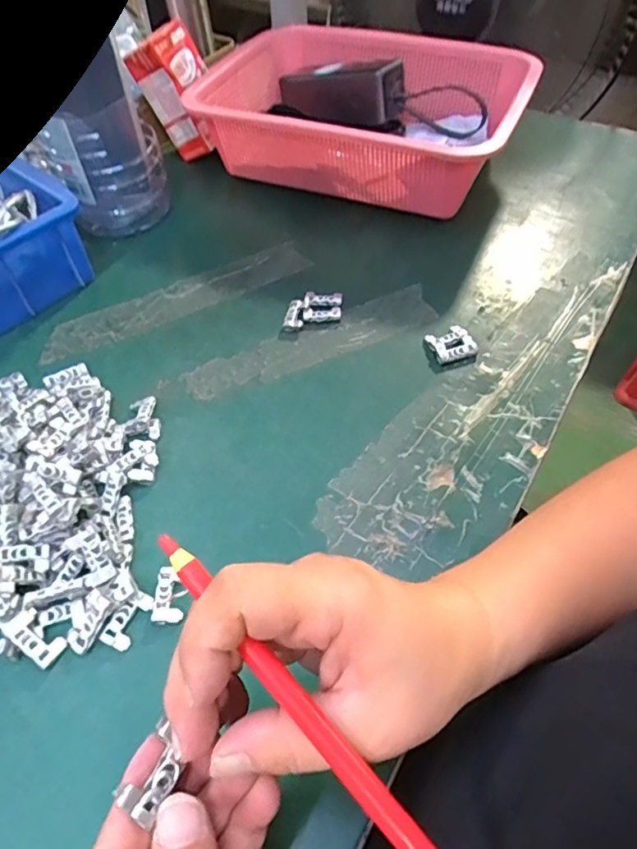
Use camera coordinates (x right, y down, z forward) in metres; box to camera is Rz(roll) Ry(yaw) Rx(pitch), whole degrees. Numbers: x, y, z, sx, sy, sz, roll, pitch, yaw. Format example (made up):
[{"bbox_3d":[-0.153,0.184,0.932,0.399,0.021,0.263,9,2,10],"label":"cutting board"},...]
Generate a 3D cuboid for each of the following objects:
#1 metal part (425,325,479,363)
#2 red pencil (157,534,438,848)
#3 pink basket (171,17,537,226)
[{"bbox_3d":[0.099,-0.060,0.408,0.030,0.008,0.031,-19,54,-12],"label":"metal part"},{"bbox_3d":[0.001,0.098,0.174,0.010,0.005,0.162,-38,76,-24],"label":"red pencil"},{"bbox_3d":[0.046,-0.303,0.544,0.297,0.093,0.208,20,56,17],"label":"pink basket"}]

